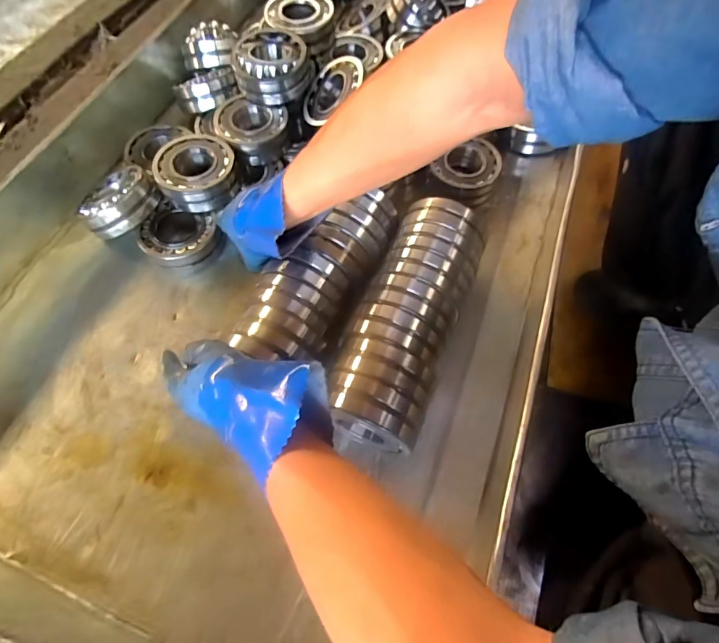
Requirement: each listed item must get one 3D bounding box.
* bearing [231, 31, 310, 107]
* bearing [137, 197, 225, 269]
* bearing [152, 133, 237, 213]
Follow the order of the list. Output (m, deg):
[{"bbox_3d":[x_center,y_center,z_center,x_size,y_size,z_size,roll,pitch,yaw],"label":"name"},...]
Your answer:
[{"bbox_3d":[-0.140,-0.411,0.662,0.118,0.056,0.115,-10,64,-4],"label":"bearing"},{"bbox_3d":[-0.265,-0.124,0.611,0.110,0.034,0.097,15,65,8],"label":"bearing"},{"bbox_3d":[-0.242,-0.224,0.616,0.111,0.046,0.108,0,64,0],"label":"bearing"}]

